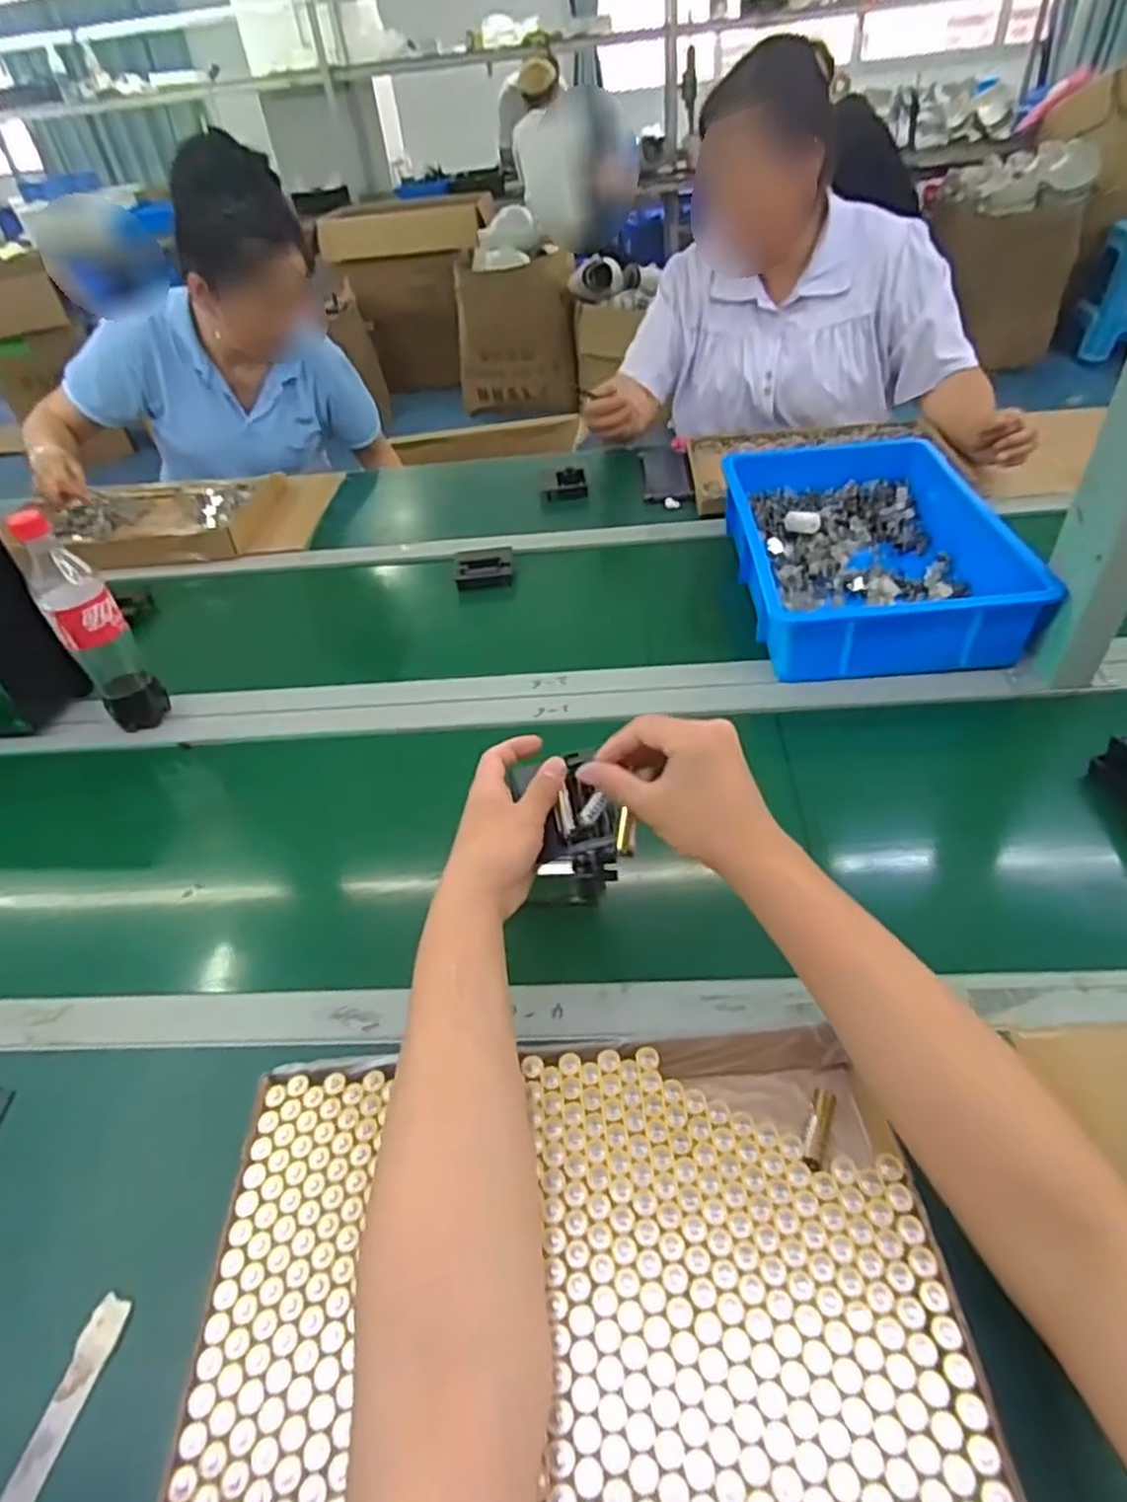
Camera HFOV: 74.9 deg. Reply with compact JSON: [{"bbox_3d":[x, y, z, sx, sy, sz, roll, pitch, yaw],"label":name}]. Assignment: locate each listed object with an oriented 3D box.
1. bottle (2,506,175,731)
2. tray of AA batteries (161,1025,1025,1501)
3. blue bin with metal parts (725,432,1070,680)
[{"bbox_3d":[-0.490,-0.126,0.764,0.059,0.247,0.070,-36,50,-26],"label":"bottle"},{"bbox_3d":[0.004,0.292,0.392,0.370,0.056,0.245,-6,44,2],"label":"tray of AA batteries"},{"bbox_3d":[0.352,-0.255,0.888,0.275,0.087,0.437,-3,44,5],"label":"blue bin with metal parts"}]

